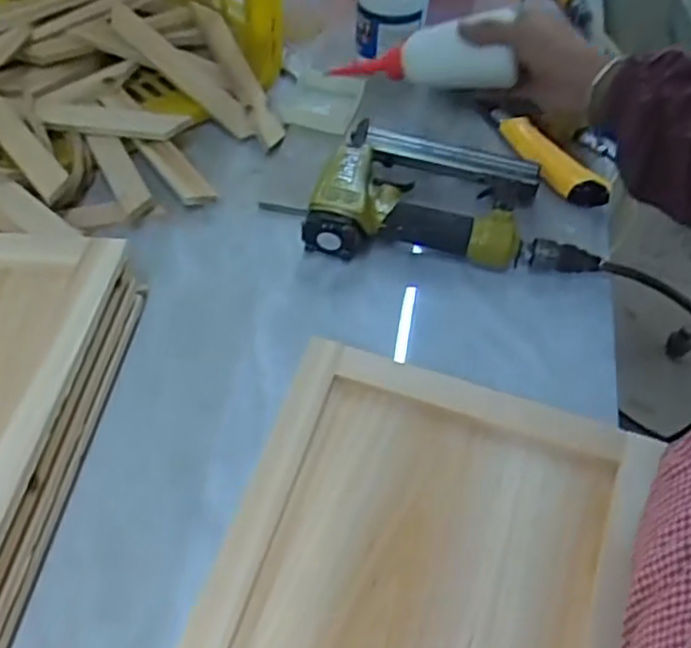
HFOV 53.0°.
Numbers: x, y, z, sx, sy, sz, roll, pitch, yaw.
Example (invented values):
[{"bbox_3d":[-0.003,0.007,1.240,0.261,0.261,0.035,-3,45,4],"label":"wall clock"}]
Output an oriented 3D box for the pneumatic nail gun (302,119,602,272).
[{"bbox_3d":[0.096,-0.103,0.607,0.241,0.064,0.137,8,50,4],"label":"pneumatic nail gun"}]

